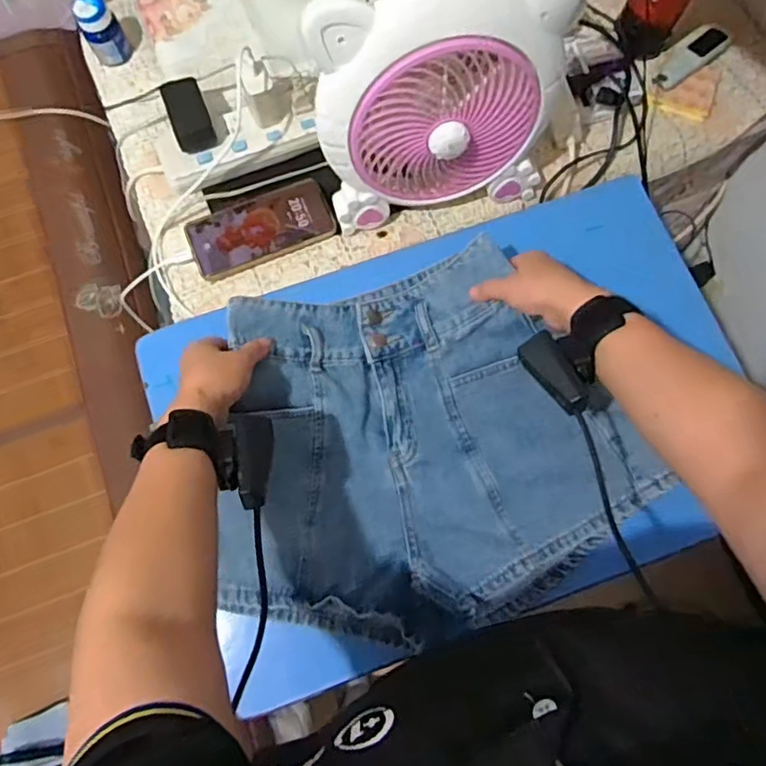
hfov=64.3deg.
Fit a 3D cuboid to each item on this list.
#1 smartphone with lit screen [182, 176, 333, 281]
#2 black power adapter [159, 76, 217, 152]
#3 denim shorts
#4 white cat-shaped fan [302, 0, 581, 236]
[{"bbox_3d":[-0.139,-0.177,0.691,0.160,0.011,0.076,-23,81,-6],"label":"smartphone with lit screen"},{"bbox_3d":[-0.221,-0.303,0.695,0.046,0.032,0.082,-19,75,-5],"label":"black power adapter"},{"bbox_3d":[0.037,0.057,0.584,0.397,0.057,0.338,-16,74,-4],"label":"denim shorts"},{"bbox_3d":[0.057,-0.259,0.598,0.230,0.250,0.079,-12,74,-3],"label":"white cat-shaped fan"}]

